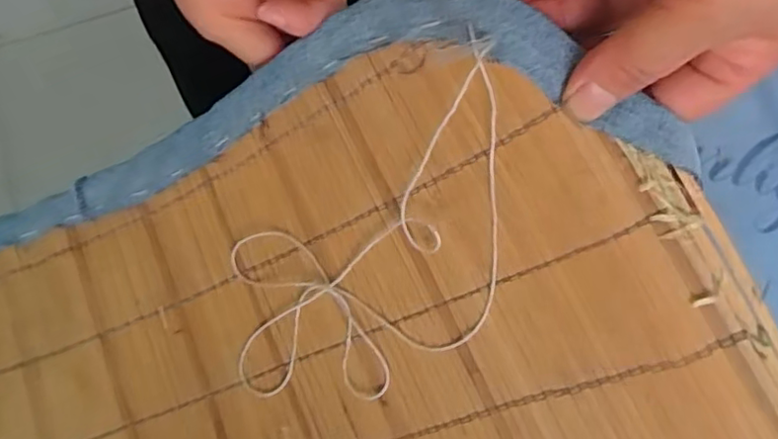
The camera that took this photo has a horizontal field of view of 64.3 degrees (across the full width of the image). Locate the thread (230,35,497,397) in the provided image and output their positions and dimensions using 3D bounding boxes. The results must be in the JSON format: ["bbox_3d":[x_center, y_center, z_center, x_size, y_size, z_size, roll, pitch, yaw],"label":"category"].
[{"bbox_3d":[-0.006,0.013,0.272,0.109,0.193,0.026,46,27,15],"label":"thread"}]

